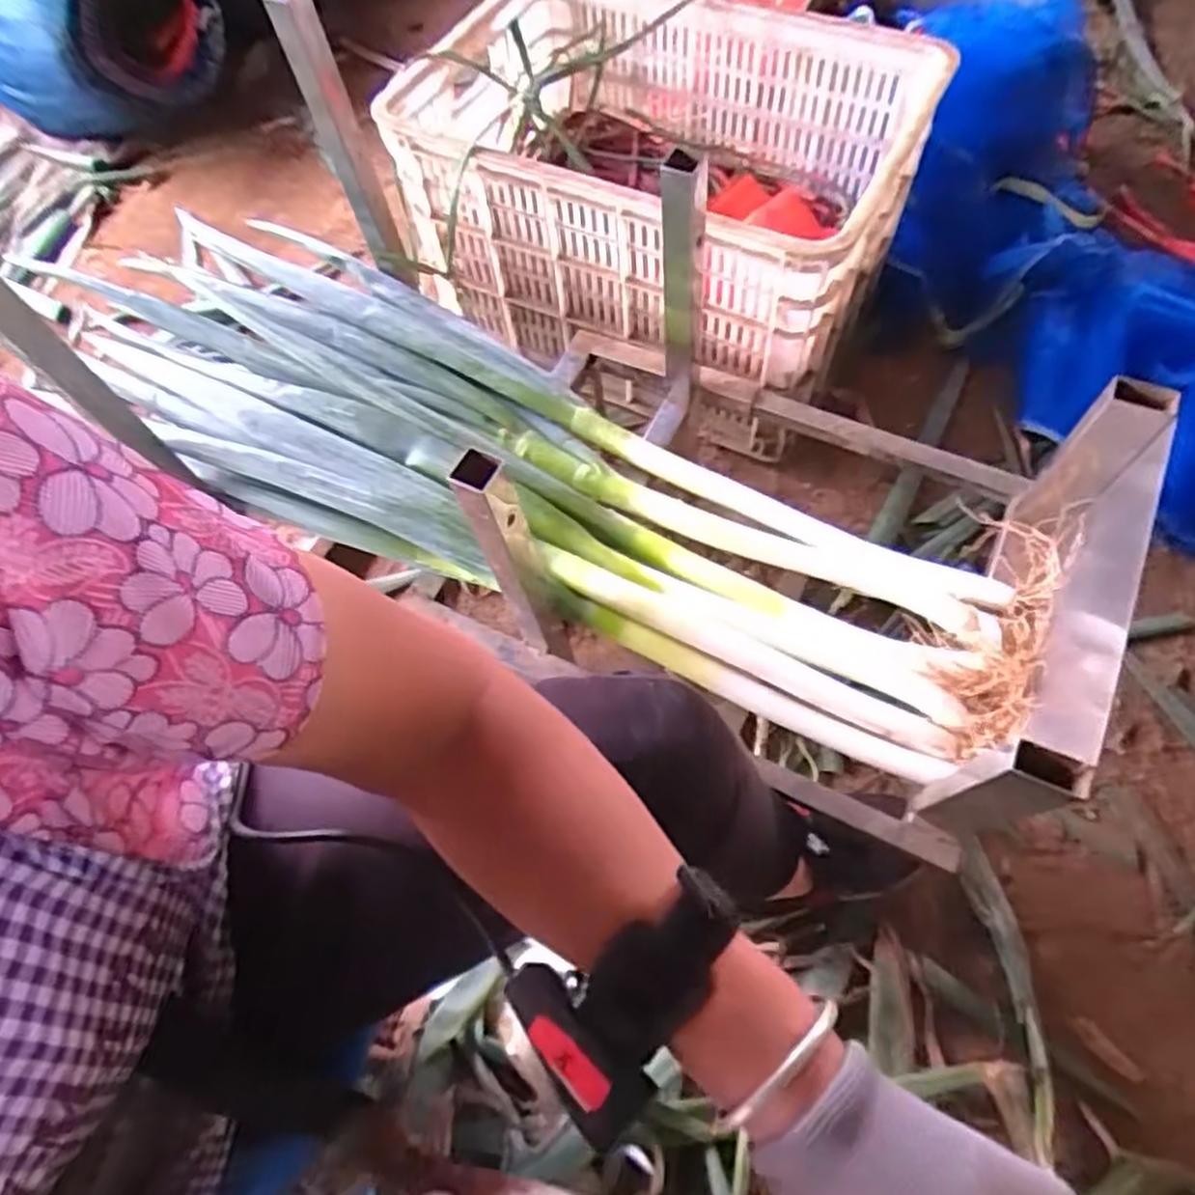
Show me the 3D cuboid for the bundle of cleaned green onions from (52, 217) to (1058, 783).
[{"bbox_3d":[-0.073,-0.109,0.659,0.869,0.072,0.271,28,67,15],"label":"bundle of cleaned green onions"}]

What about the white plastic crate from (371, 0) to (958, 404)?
[{"bbox_3d":[0.051,-0.462,0.889,0.553,0.248,0.439,33,69,17],"label":"white plastic crate"}]

